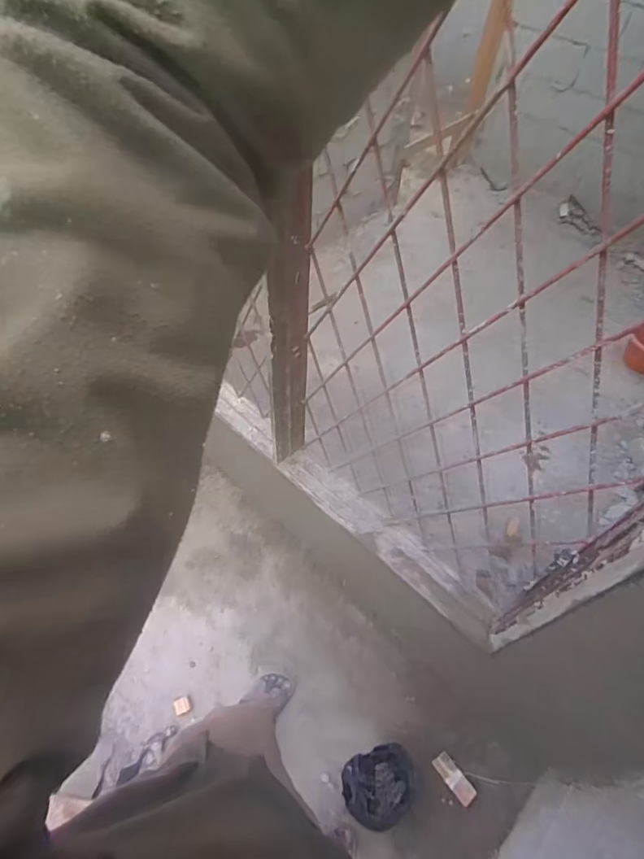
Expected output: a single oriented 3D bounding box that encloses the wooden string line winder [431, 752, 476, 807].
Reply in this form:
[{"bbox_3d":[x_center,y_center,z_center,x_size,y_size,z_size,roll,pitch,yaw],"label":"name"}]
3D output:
[{"bbox_3d":[0.369,0.969,1.293,0.051,0.026,0.128,-31,62,-24],"label":"wooden string line winder"}]

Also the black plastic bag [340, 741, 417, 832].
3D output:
[{"bbox_3d":[0.159,0.954,1.244,0.204,0.071,0.166,-16,57,-15],"label":"black plastic bag"}]

